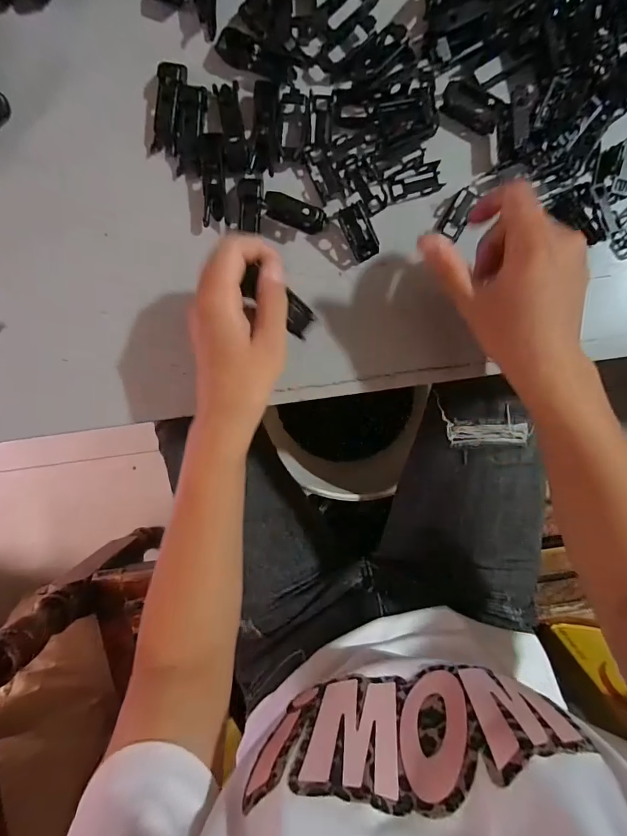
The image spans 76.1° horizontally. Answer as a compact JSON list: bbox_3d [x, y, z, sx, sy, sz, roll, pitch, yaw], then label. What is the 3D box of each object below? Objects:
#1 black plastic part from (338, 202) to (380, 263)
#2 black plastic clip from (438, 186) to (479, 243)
[{"bbox_3d":[0.036,-0.143,0.308,0.020,0.008,0.040,-25,91,3],"label":"black plastic part"},{"bbox_3d":[0.110,-0.155,0.305,0.016,0.013,0.039,25,93,1],"label":"black plastic clip"}]

